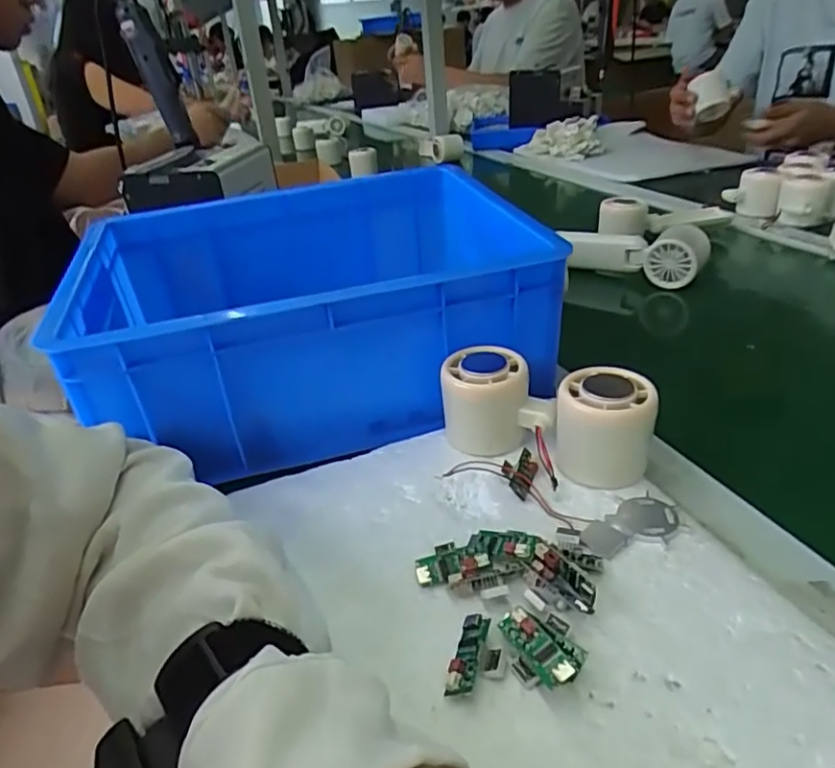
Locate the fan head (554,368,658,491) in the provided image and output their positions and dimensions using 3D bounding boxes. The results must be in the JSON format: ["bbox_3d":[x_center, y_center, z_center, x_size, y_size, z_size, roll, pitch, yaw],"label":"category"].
[{"bbox_3d":[0.112,0.025,0.374,0.056,0.057,0.049,5,31,16],"label":"fan head"}]

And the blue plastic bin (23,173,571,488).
[{"bbox_3d":[-0.085,-0.066,0.505,0.327,0.128,0.258,-11,30,-10],"label":"blue plastic bin"}]

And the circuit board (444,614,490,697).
[{"bbox_3d":[0.022,0.120,0.274,0.012,0.008,0.038,6,31,18],"label":"circuit board"}]

